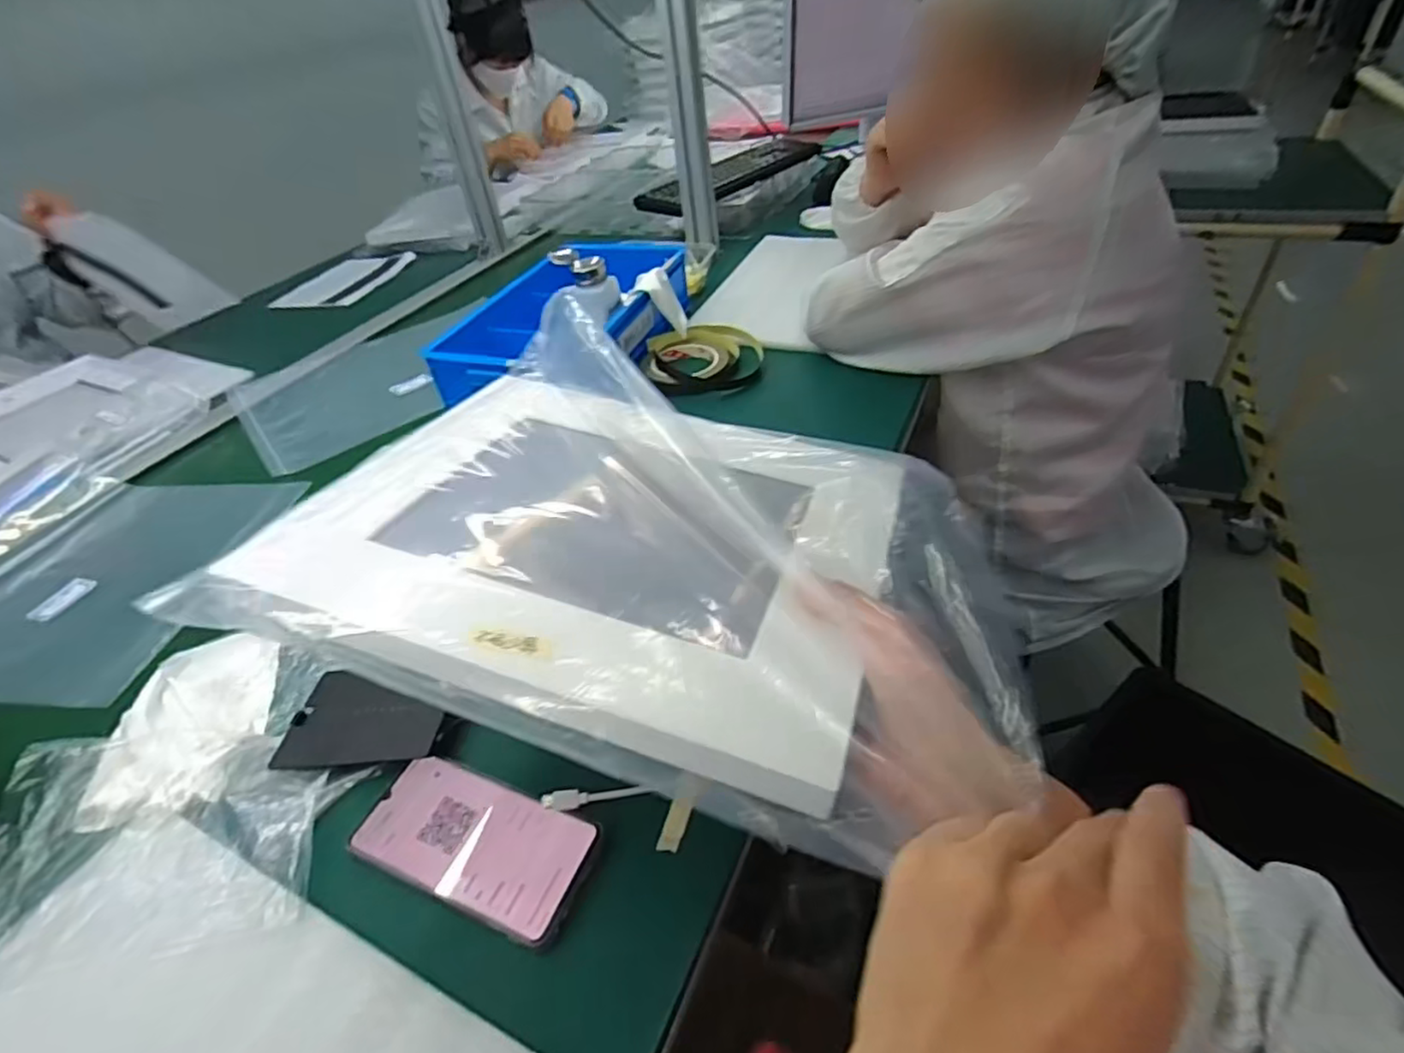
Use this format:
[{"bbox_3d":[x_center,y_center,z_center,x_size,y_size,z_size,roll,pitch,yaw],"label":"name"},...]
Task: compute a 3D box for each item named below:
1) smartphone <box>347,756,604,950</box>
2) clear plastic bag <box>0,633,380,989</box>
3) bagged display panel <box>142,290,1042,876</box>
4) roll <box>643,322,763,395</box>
[{"bbox_3d":[-0.138,0.187,0.401,0.148,0.007,0.071,11,45,22],"label":"smartphone"},{"bbox_3d":[-0.337,0.162,0.449,0.190,0.049,0.229,-10,41,-2],"label":"clear plastic bag"},{"bbox_3d":[-0.023,-0.009,0.364,0.364,0.038,0.280,12,46,14],"label":"bagged display panel"},{"bbox_3d":[0.001,-0.209,0.830,0.144,0.022,0.144,-5,41,4],"label":"roll"}]

